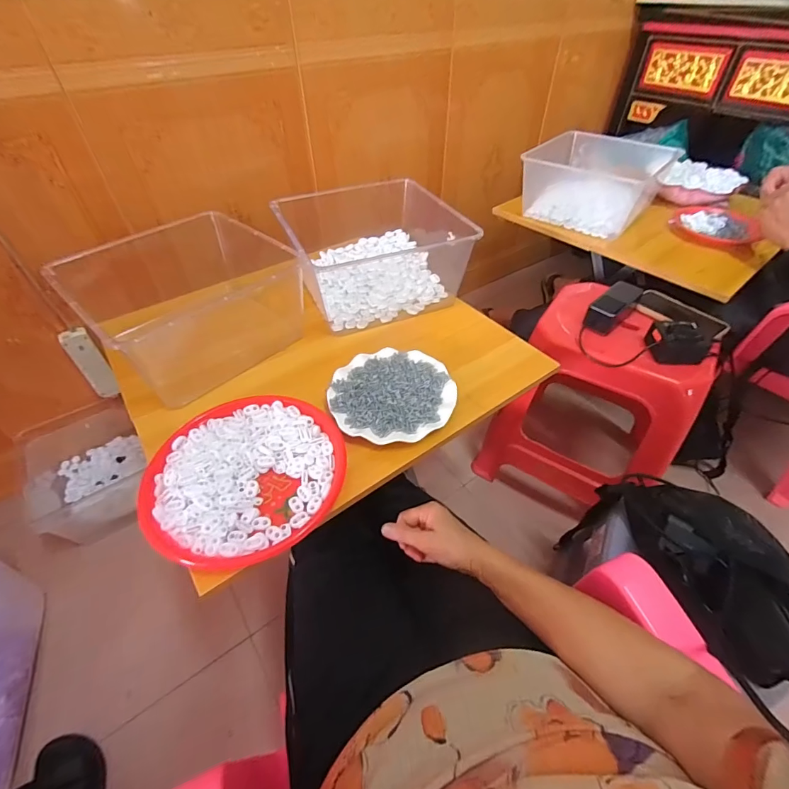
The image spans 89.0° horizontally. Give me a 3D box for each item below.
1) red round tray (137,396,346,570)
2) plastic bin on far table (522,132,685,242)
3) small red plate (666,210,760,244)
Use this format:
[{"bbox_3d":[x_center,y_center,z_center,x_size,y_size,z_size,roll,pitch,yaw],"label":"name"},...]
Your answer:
[{"bbox_3d":[-0.187,0.098,0.516,0.221,0.037,0.237,0,46,0],"label":"red round tray"},{"bbox_3d":[0.524,-0.556,1.055,0.296,0.151,0.259,29,52,25],"label":"plastic bin on far table"},{"bbox_3d":[0.807,-0.426,1.017,0.190,0.046,0.191,0,46,0],"label":"small red plate"}]

